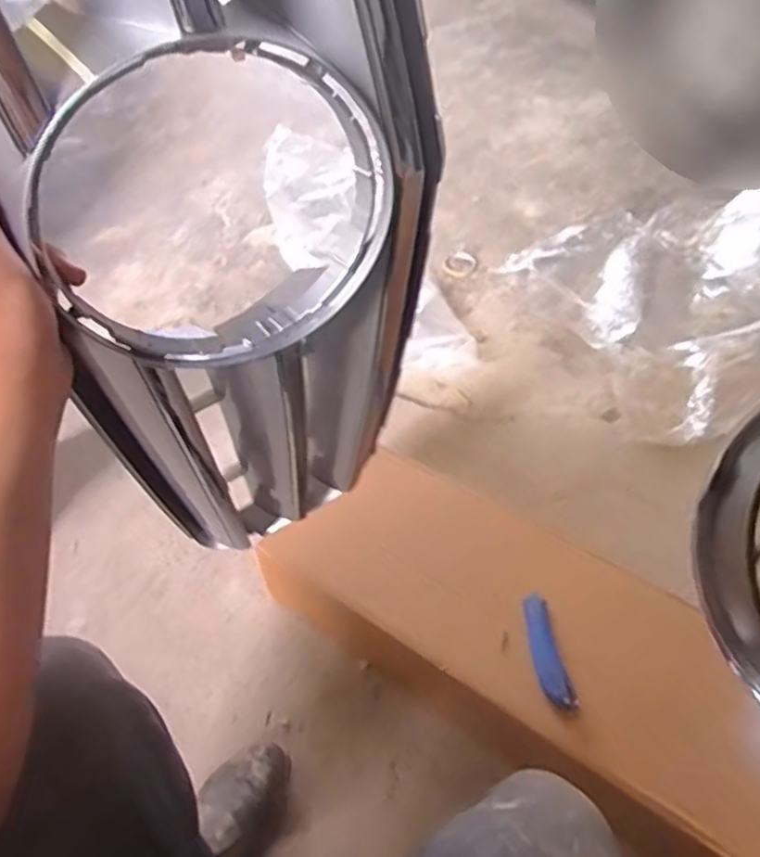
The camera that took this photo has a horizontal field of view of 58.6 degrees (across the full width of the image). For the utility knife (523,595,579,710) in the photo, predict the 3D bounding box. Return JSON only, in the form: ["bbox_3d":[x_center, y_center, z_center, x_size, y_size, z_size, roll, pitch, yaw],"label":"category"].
[{"bbox_3d":[0.214,0.285,0.874,0.038,0.023,0.160,-5,49,-3],"label":"utility knife"}]

